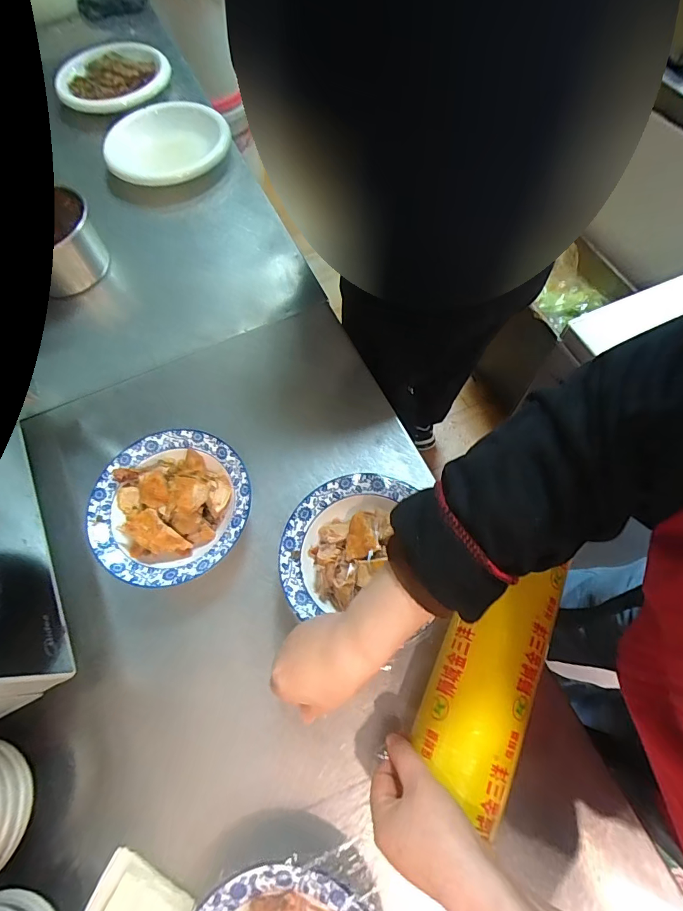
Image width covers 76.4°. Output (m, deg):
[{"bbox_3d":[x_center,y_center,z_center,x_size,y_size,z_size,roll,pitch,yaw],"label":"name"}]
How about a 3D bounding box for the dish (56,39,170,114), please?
[{"bbox_3d":[-0.424,-0.706,0.814,0.205,0.046,0.148,-33,72,-9],"label":"dish"}]

